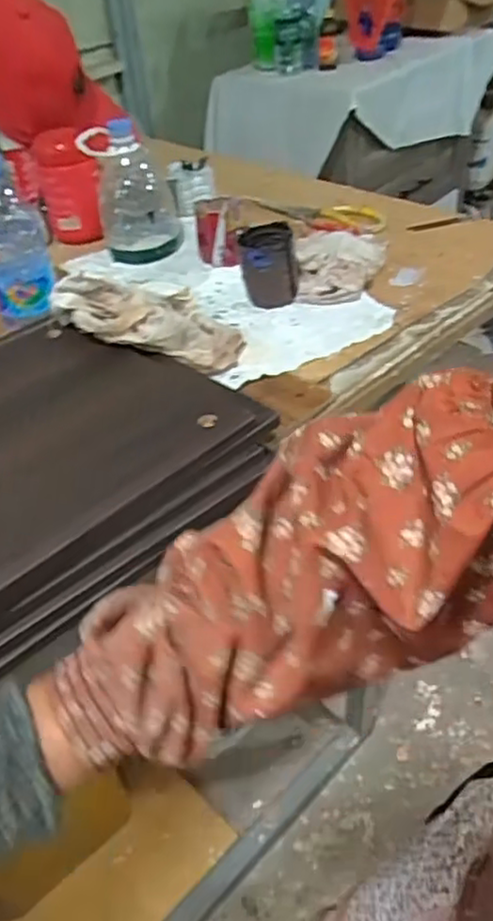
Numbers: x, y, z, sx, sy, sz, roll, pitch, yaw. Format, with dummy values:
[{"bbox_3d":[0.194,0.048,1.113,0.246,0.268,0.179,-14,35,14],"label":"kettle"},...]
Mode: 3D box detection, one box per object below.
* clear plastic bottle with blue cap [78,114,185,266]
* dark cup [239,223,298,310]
[{"bbox_3d":[-0.148,-0.356,0.887,0.102,0.156,0.110,-16,40,-10],"label":"clear plastic bottle with blue cap"},{"bbox_3d":[0.027,-0.219,0.777,0.062,0.081,0.068,-5,40,4],"label":"dark cup"}]

